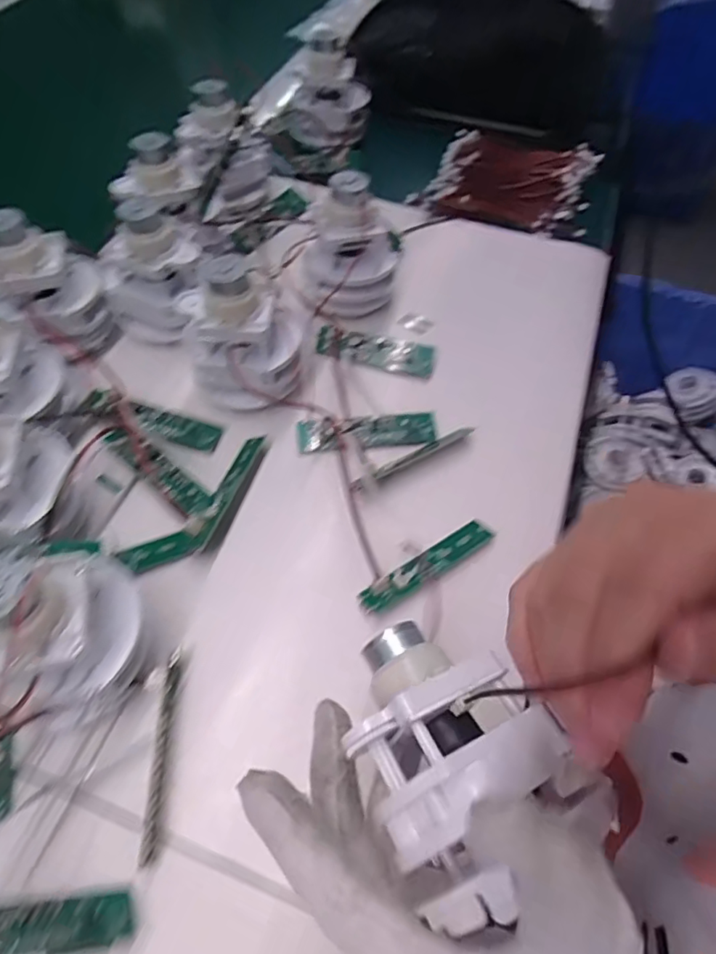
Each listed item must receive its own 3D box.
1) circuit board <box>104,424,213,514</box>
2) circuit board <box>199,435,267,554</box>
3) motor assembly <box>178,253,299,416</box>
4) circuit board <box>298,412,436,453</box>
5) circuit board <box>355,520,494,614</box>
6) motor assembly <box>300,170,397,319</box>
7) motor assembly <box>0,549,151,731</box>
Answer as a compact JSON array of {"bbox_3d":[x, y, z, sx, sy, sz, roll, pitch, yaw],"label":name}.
[{"bbox_3d":[-0.118,-0.004,0.320,0.084,0.008,0.017,36,64,19],"label":"circuit board"},{"bbox_3d":[-0.073,0.006,0.312,0.015,0.010,0.076,14,59,7],"label":"circuit board"},{"bbox_3d":[-0.069,-0.082,0.327,0.068,0.073,0.062,-5,58,-5],"label":"motor assembly"},{"bbox_3d":[0.006,-0.030,0.335,0.084,0.008,0.023,-6,59,-5],"label":"circuit board"},{"bbox_3d":[0.038,0.047,0.291,0.083,0.004,0.017,-30,64,-19],"label":"circuit board"},{"bbox_3d":[-0.006,-0.155,0.368,0.064,0.081,0.056,-1,58,-2],"label":"motor assembly"},{"bbox_3d":[-0.126,0.064,0.229,0.062,0.085,0.069,28,61,15],"label":"motor assembly"}]

